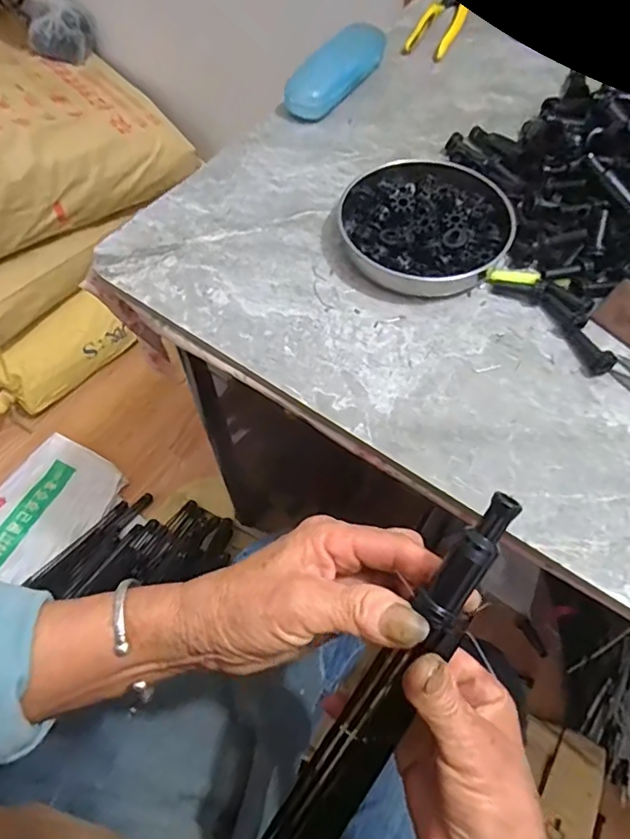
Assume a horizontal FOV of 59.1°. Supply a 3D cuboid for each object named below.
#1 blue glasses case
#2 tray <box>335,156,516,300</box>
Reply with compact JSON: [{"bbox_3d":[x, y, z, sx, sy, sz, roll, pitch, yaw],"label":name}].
[{"bbox_3d":[0.025,-0.362,0.572,0.045,0.043,0.148,34,66,18],"label":"blue glasses case"},{"bbox_3d":[0.095,-0.170,0.464,0.134,0.033,0.144,0,60,0],"label":"tray"}]

